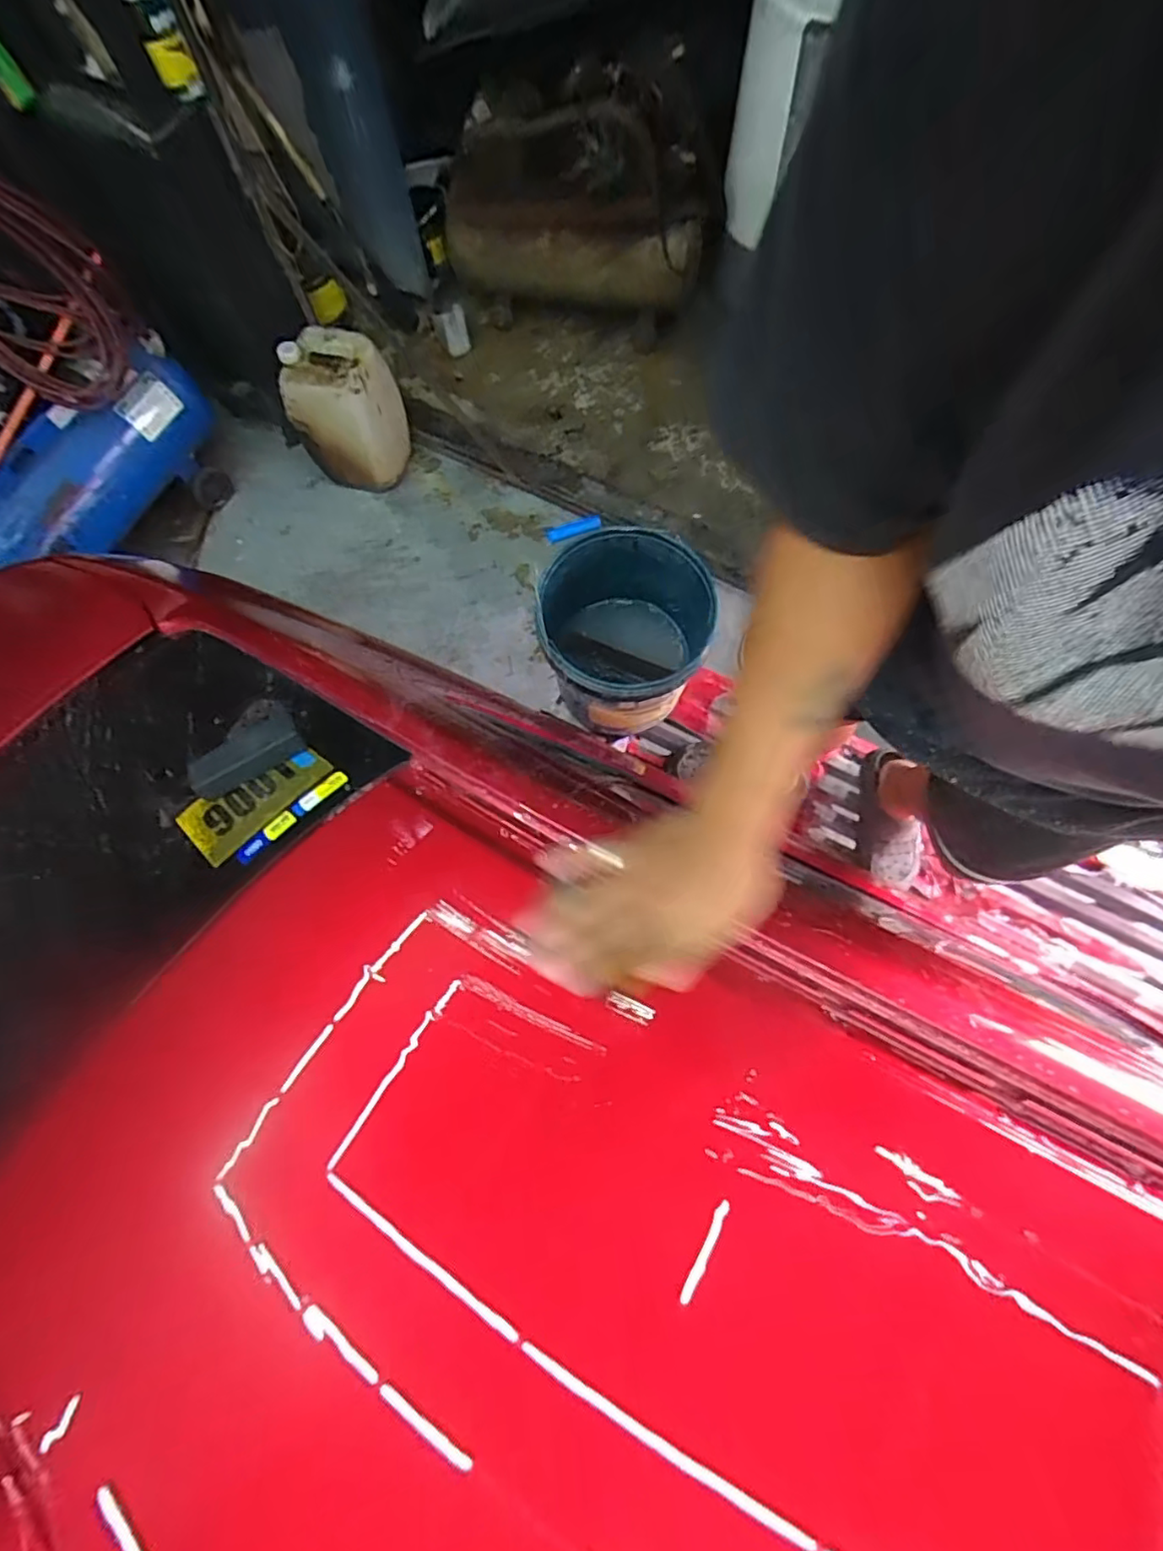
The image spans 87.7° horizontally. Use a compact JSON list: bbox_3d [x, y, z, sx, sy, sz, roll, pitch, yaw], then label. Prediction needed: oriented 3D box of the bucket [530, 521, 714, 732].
[{"bbox_3d":[0.083,-0.253,1.169,0.306,0.286,0.317,7,74,3],"label":"bucket"}]

